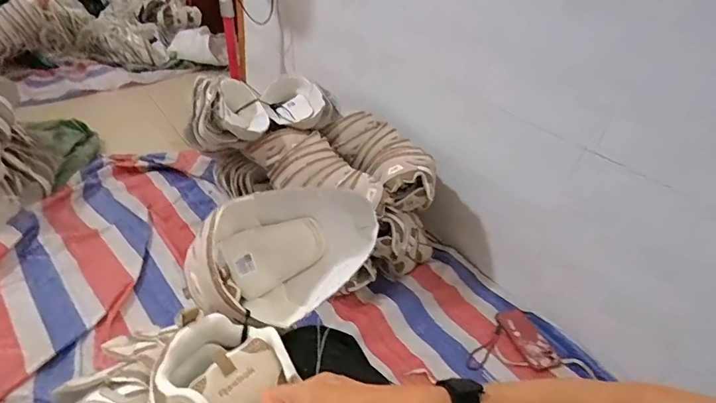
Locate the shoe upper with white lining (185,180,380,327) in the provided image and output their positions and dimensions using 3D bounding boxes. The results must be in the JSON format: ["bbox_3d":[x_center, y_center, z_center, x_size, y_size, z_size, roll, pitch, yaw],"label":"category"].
[{"bbox_3d":[-0.090,0.058,0.559,0.153,0.119,0.249,25,38,25],"label":"shoe upper with white lining"}]

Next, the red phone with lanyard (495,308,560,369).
[{"bbox_3d":[0.400,0.322,1.007,0.075,0.015,0.168,-5,35,-16],"label":"red phone with lanyard"}]

